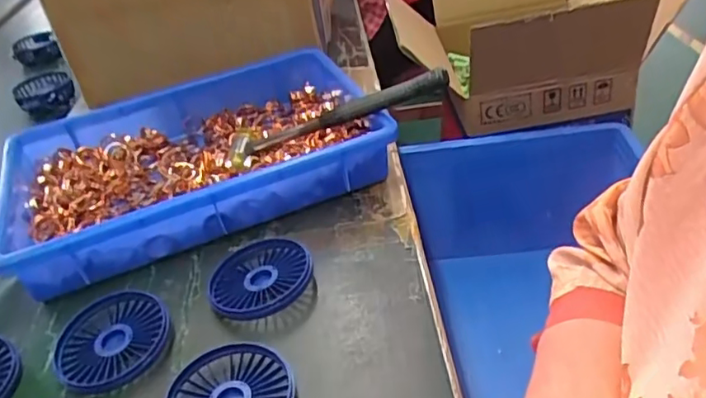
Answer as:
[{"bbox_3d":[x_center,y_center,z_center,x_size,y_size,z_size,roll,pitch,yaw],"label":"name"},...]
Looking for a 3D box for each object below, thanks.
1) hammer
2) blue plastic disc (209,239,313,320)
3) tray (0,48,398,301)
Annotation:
[{"bbox_3d":[-0.019,-0.079,0.579,0.231,0.026,0.058,-17,34,17],"label":"hammer"},{"bbox_3d":[-0.080,0.066,0.487,0.084,0.017,0.085,-5,37,4],"label":"blue plastic disc"},{"bbox_3d":[-0.170,-0.052,0.616,0.363,0.064,0.264,-19,38,-14],"label":"tray"}]

